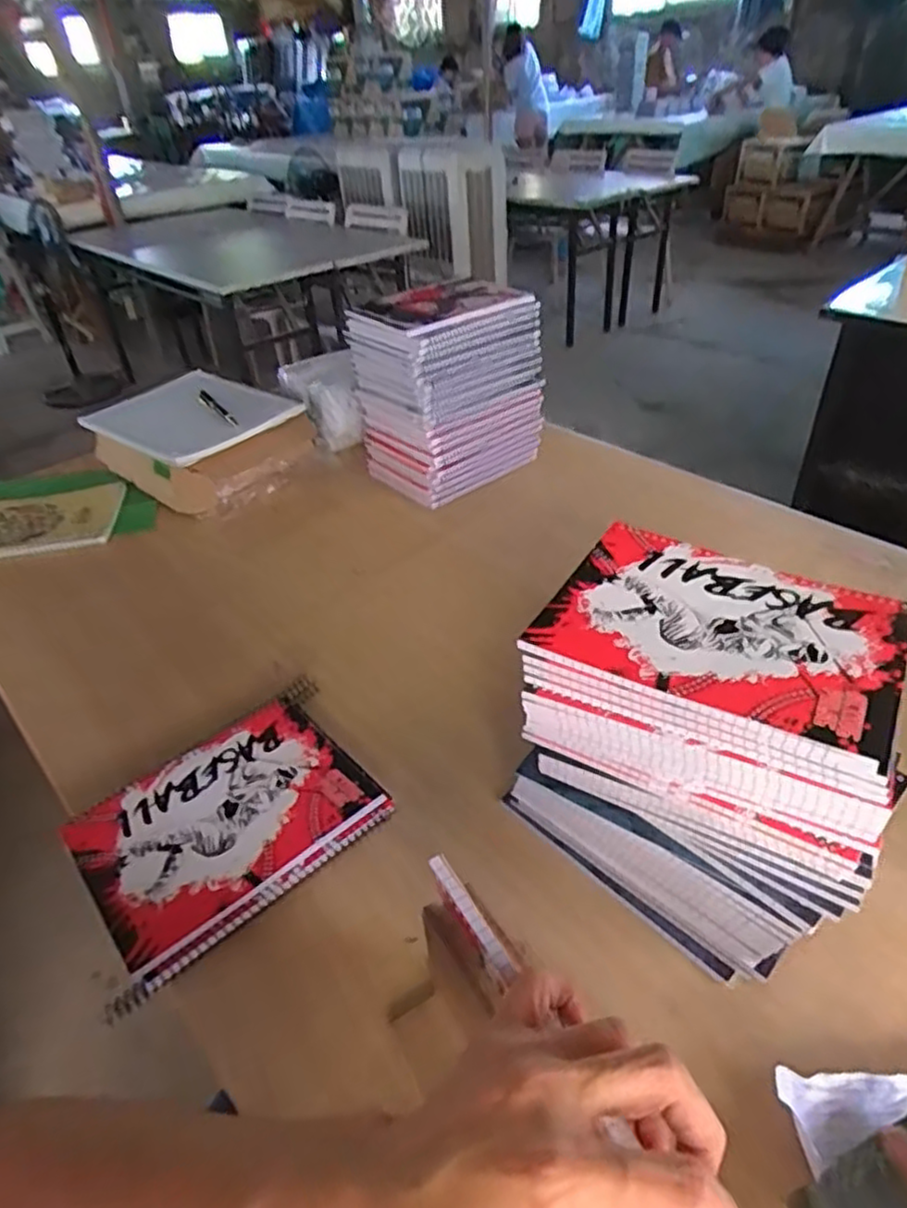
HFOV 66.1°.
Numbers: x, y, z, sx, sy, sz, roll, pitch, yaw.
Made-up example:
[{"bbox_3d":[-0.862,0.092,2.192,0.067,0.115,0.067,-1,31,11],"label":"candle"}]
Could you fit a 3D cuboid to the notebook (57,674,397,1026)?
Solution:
[{"bbox_3d":[-0.166,0.159,0.530,0.224,0.027,0.157,-33,46,-32],"label":"notebook"}]

